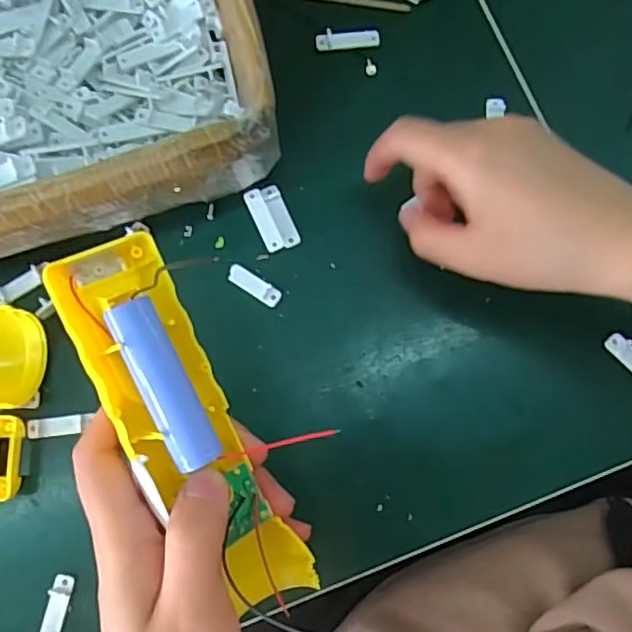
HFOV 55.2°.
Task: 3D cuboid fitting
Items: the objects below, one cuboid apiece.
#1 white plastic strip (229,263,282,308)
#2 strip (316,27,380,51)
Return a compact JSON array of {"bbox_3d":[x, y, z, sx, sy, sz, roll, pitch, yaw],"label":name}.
[{"bbox_3d":[-0.034,-0.017,0.331,0.032,0.004,0.011,33,82,7],"label":"white plastic strip"},{"bbox_3d":[0.019,-0.163,0.355,0.037,0.006,0.011,-2,80,1],"label":"strip"}]

